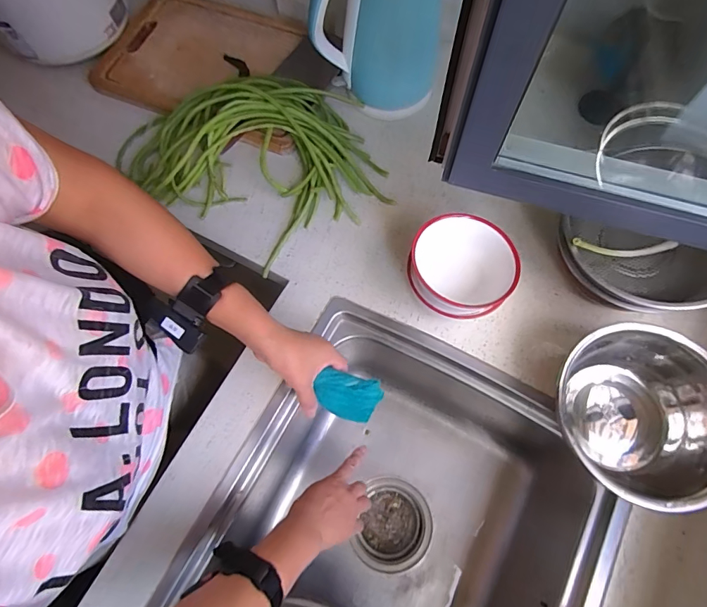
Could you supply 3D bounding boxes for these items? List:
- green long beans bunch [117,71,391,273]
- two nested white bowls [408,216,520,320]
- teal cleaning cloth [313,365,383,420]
[{"bbox_3d":[-0.137,-0.253,0.648,0.384,0.090,0.297,37,75,14],"label":"green long beans bunch"},{"bbox_3d":[0.136,-0.035,0.555,0.124,0.101,0.128,0,70,1],"label":"two nested white bowls"},{"bbox_3d":[-0.005,0.114,0.515,0.075,0.046,0.049,10,70,5],"label":"teal cleaning cloth"}]

